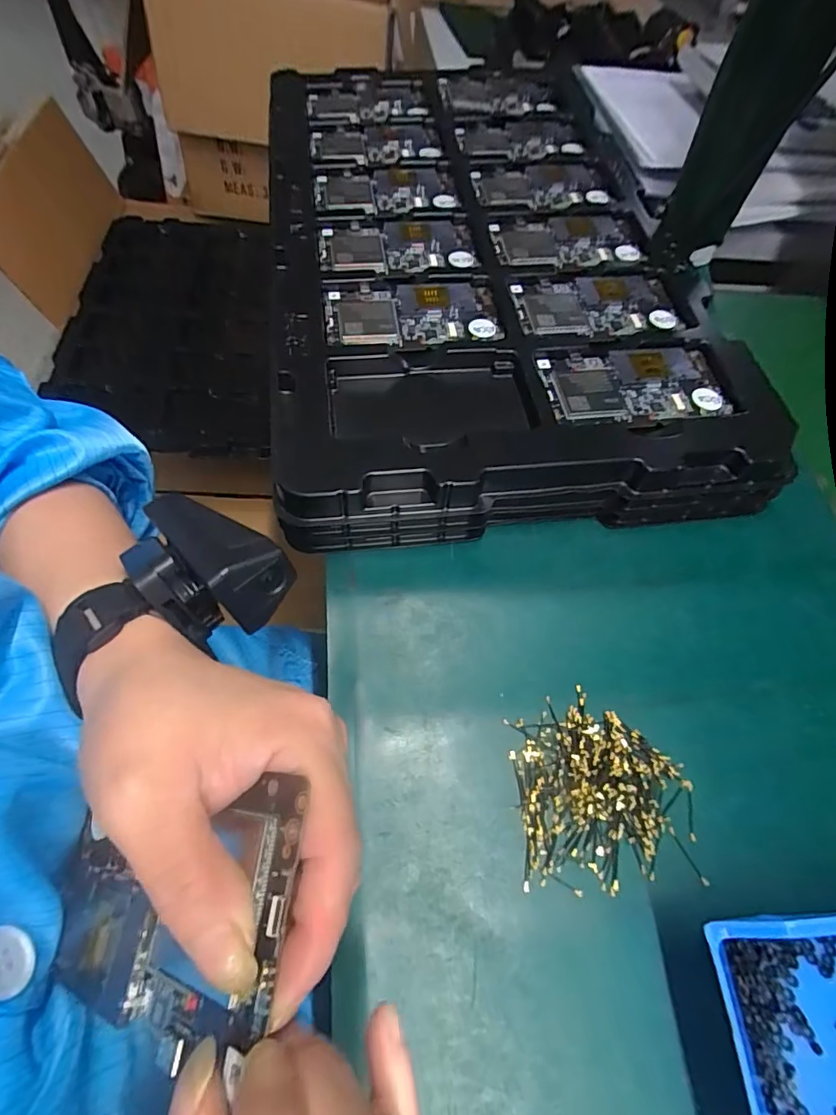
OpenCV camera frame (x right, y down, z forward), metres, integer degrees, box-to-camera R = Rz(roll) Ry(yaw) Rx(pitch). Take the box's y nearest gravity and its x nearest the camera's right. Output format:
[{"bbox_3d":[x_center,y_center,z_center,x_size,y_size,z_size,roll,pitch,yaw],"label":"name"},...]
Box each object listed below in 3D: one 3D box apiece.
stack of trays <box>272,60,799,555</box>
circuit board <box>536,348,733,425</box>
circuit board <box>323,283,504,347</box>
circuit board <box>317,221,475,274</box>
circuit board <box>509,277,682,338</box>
[{"bbox_3d":[0.043,-0.274,0.451,0.325,0.057,0.574,-5,61,-7],"label":"stack of trays"},{"bbox_3d":[0.148,-0.120,0.351,0.121,0.005,0.065,-4,61,-6],"label":"circuit board"},{"bbox_3d":[-0.004,-0.181,0.376,0.127,0.008,0.071,-6,64,-7],"label":"circuit board"},{"bbox_3d":[-0.017,-0.252,0.414,0.124,0.008,0.069,-6,61,-7],"label":"circuit board"},{"bbox_3d":[0.141,-0.197,0.390,0.131,0.006,0.067,-5,61,-7],"label":"circuit board"}]

